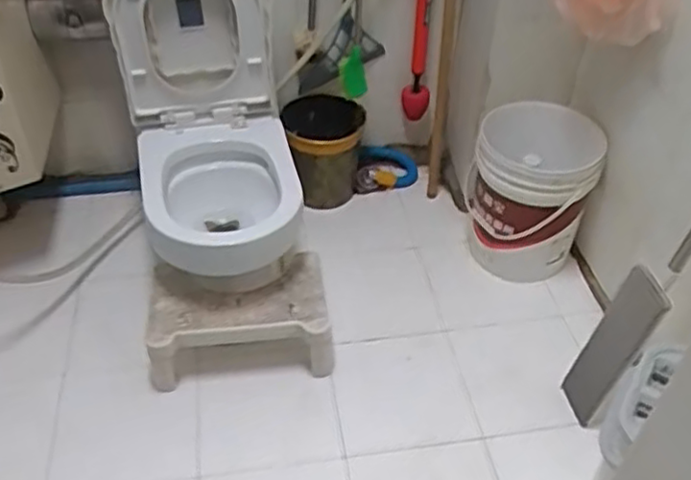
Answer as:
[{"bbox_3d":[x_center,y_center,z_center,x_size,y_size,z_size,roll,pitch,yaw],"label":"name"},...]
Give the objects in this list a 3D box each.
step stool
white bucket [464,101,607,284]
[{"bbox_3d":[-0.247,0.186,1.656,0.401,0.215,0.237,-6,43,-8],"label":"step stool"},{"bbox_3d":[0.484,-0.119,1.884,0.310,0.405,0.299,1,43,-1],"label":"white bucket"}]

